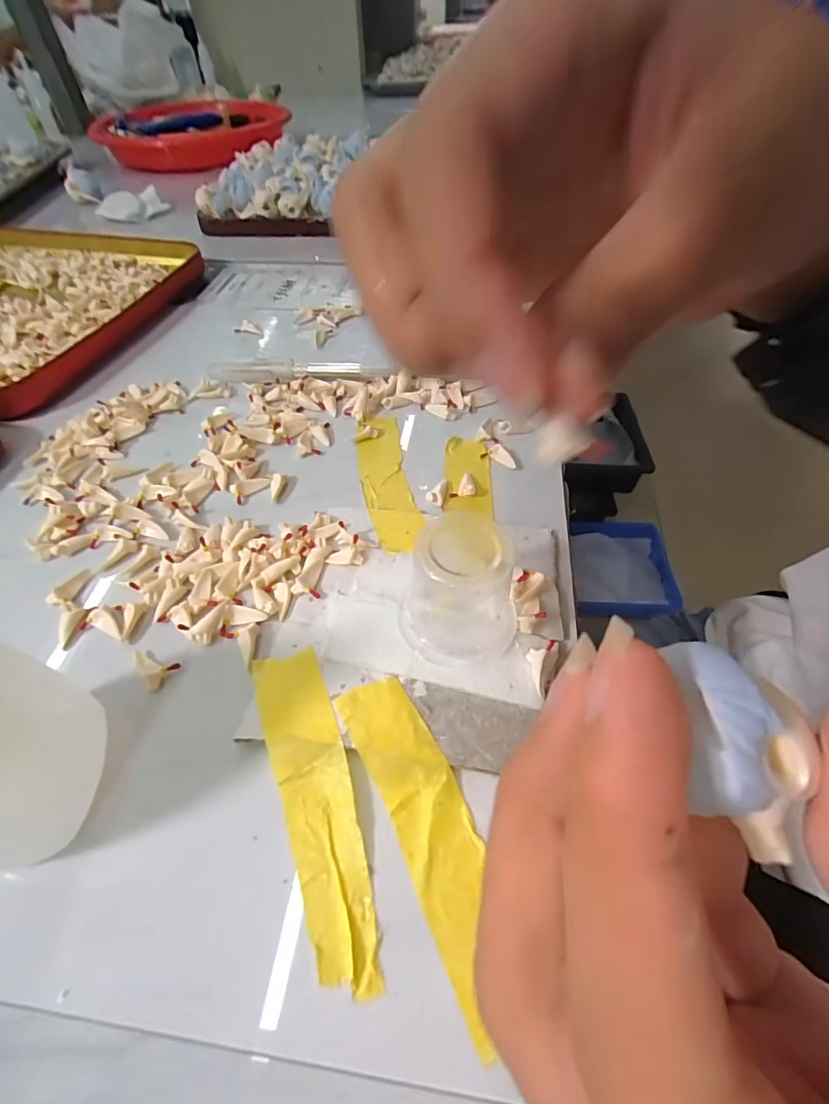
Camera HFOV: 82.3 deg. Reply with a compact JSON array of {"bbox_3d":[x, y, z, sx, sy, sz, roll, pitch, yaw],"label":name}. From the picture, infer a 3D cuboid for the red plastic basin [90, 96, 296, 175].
[{"bbox_3d":[-0.249,-0.498,0.559,0.192,0.030,0.220,-5,51,-5],"label":"red plastic basin"}]

